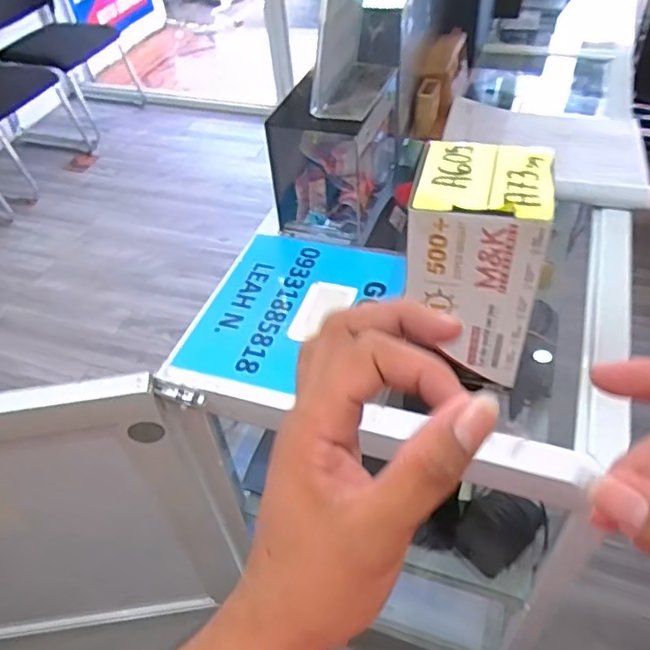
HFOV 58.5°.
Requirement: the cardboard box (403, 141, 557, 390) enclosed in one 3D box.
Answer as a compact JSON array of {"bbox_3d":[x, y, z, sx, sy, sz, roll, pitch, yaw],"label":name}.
[{"bbox_3d":[0.121,-0.051,0.471,0.095,0.157,0.092,9,48,14],"label":"cardboard box"}]

